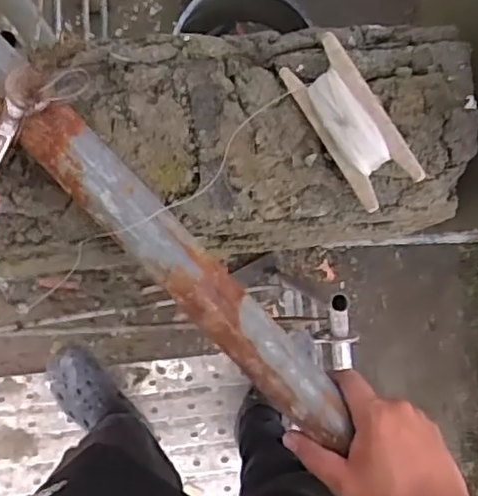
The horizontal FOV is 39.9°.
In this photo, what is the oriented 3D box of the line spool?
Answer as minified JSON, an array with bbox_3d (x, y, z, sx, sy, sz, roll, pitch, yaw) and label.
[{"bbox_3d":[0.096,-0.108,0.561,0.054,0.046,0.147,-30,92,-3],"label":"line spool"}]

